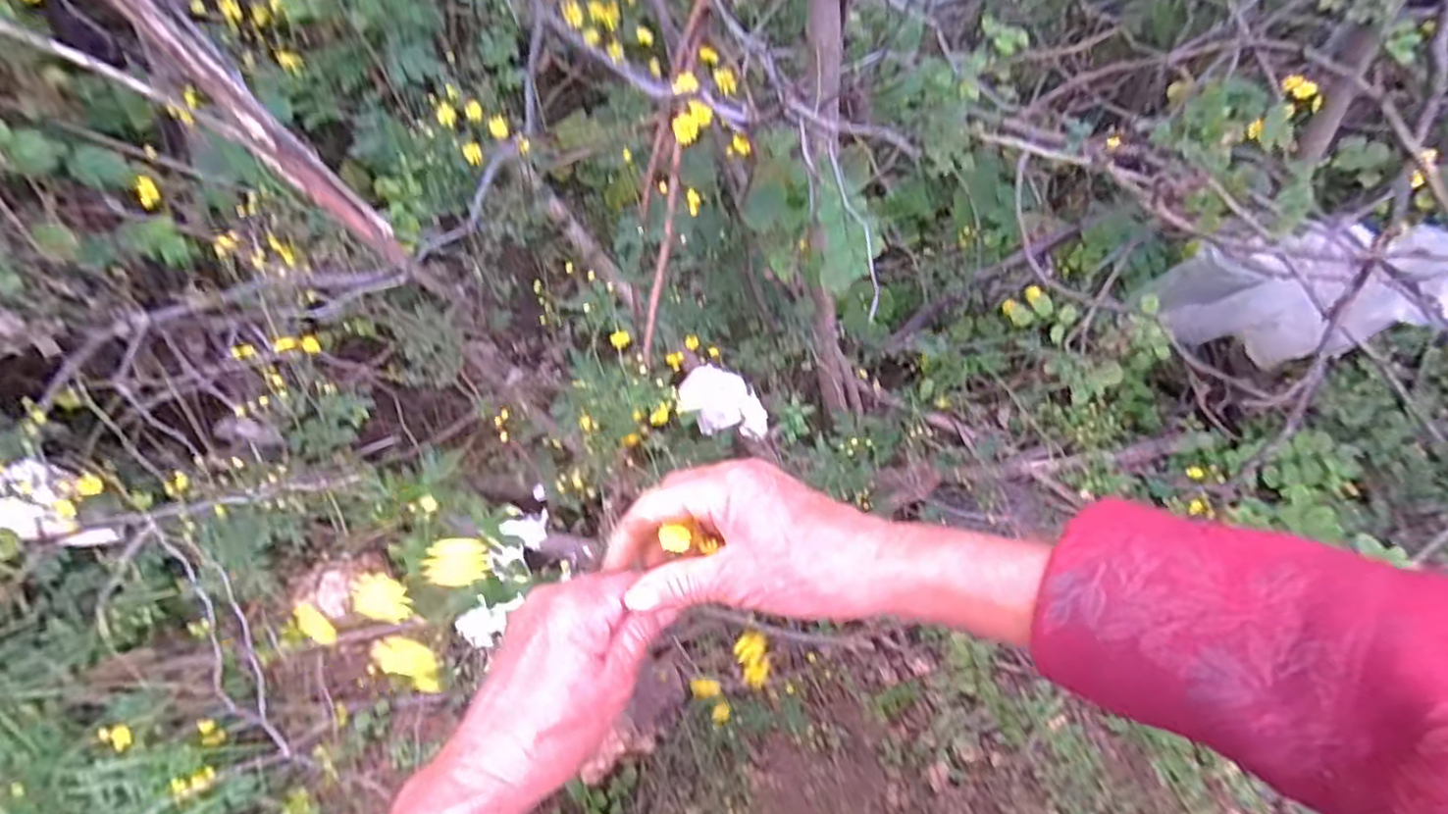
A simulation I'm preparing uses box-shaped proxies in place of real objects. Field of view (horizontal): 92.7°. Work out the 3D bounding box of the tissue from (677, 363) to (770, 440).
[{"bbox_3d":[0.000,-0.004,0.674,0.087,0.033,0.057,9,70,1],"label":"tissue"}]

